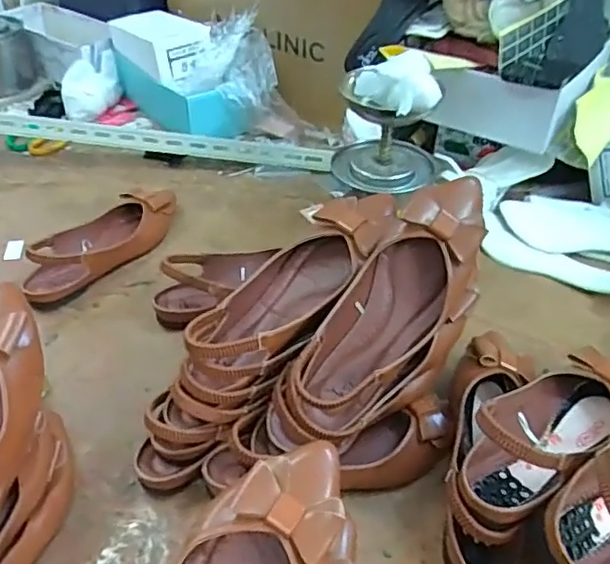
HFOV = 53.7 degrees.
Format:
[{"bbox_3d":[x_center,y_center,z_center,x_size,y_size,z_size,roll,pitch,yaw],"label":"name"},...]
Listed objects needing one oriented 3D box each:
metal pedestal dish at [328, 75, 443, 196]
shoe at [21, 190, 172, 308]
[{"bbox_3d":[0.107,-0.195,0.777,0.124,0.125,0.121,1,41,0],"label":"metal pedestal dish"},{"bbox_3d":[-0.275,-0.056,0.812,0.089,0.060,0.234,26,47,26],"label":"shoe"}]

